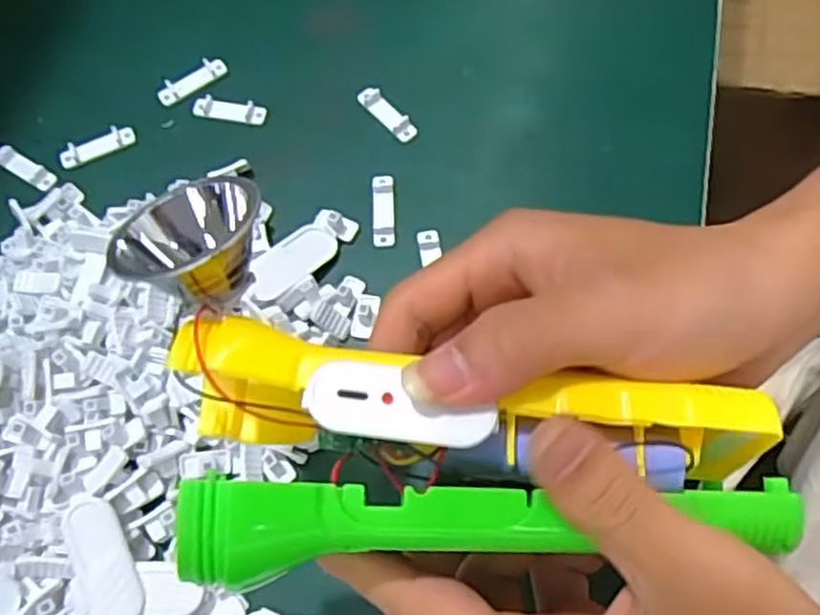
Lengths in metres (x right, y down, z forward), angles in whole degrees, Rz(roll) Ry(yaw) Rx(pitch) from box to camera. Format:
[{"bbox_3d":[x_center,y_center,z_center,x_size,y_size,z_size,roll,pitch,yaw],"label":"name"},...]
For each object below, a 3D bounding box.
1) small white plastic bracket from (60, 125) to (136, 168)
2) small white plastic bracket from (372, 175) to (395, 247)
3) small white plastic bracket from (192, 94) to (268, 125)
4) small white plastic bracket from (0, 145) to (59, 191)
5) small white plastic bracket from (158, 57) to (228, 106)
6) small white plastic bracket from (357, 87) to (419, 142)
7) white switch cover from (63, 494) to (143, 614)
[{"bbox_3d":[-0.155,-0.080,0.374,0.037,0.005,0.010,-23,68,-7],"label":"small white plastic bracket"},{"bbox_3d":[-0.012,-0.045,0.350,0.010,0.004,0.035,-2,67,2],"label":"small white plastic bracket"},{"bbox_3d":[-0.091,-0.100,0.380,0.038,0.004,0.012,12,68,7],"label":"small white plastic bracket"},{"bbox_3d":[-0.190,-0.069,0.373,0.040,0.004,0.010,31,72,14],"label":"small white plastic bracket"},{"bbox_3d":[-0.112,-0.117,0.387,0.038,0.006,0.012,-29,69,-10],"label":"small white plastic bracket"},{"bbox_3d":[-0.011,-0.096,0.373,0.010,0.006,0.037,-39,71,-13],"label":"small white plastic bracket"},{"bbox_3d":[-0.115,0.094,0.281,0.019,0.008,0.050,-26,69,-8],"label":"white switch cover"}]

